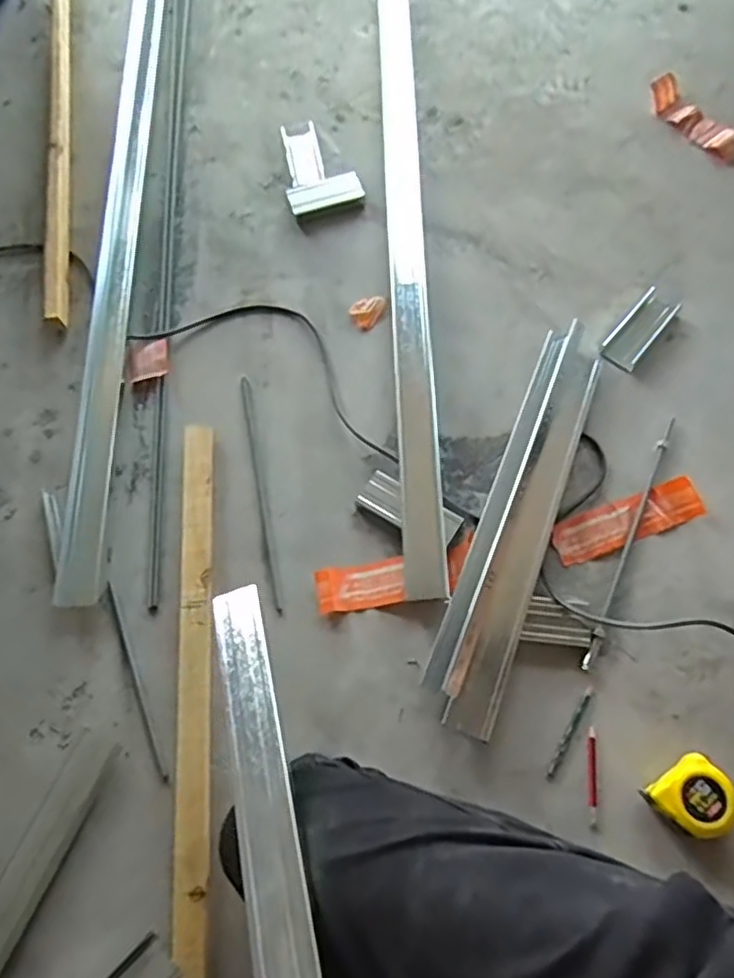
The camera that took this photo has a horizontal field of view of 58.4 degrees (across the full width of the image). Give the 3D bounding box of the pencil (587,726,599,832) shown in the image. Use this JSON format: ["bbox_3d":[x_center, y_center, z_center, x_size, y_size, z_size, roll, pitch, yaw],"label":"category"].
[{"bbox_3d":[0.235,0.301,0.685,0.011,0.008,0.099,5,71,4],"label":"pencil"}]

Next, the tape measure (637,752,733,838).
[{"bbox_3d":[0.327,0.310,0.662,0.070,0.054,0.063,-36,74,-10],"label":"tape measure"}]

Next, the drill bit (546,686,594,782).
[{"bbox_3d":[0.217,0.260,0.702,0.010,0.006,0.106,30,75,11],"label":"drill bit"}]

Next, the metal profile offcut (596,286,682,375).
[{"bbox_3d":[0.364,-0.212,0.870,0.053,0.021,0.131,40,77,14],"label":"metal profile offcut"}]

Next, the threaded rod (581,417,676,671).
[{"bbox_3d":[0.309,0.056,0.768,0.014,0.015,0.327,23,73,9],"label":"threaded rod"}]

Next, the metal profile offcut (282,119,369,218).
[{"bbox_3d":[-0.080,-0.482,0.979,0.104,0.024,0.159,-20,72,-5],"label":"metal profile offcut"}]

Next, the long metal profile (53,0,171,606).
[{"bbox_3d":[-0.364,-0.415,0.957,0.078,0.025,1.161,-2,71,1],"label":"long metal profile"}]

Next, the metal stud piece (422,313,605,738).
[{"bbox_3d":[0.183,0.025,0.771,0.088,0.043,0.509,21,73,9],"label":"metal stud piece"}]

